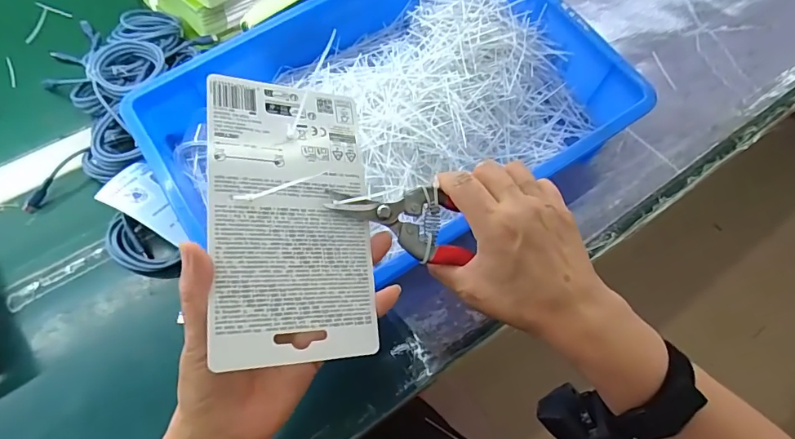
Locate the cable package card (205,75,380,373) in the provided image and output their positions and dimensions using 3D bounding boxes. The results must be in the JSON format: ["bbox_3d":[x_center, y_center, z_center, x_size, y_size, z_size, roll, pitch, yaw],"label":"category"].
[{"bbox_3d":[-0.064,-0.005,0.283,0.097,0.006,0.175,2,71,-30],"label":"cable package card"}]

